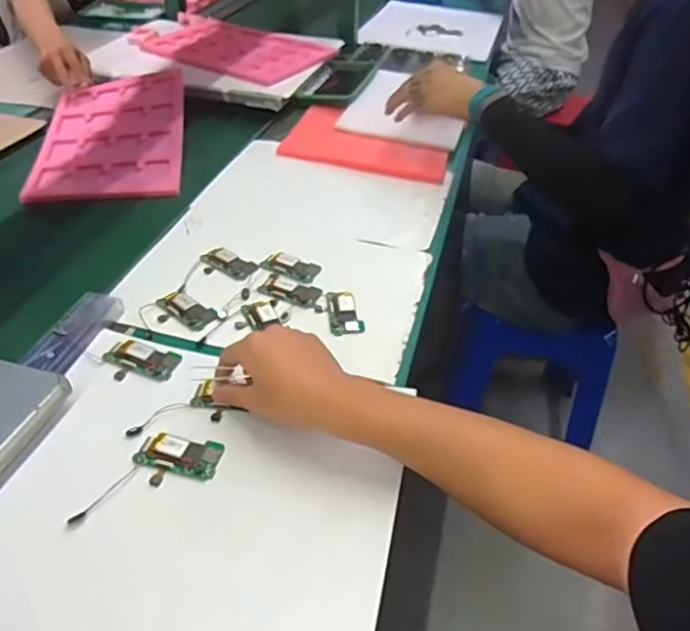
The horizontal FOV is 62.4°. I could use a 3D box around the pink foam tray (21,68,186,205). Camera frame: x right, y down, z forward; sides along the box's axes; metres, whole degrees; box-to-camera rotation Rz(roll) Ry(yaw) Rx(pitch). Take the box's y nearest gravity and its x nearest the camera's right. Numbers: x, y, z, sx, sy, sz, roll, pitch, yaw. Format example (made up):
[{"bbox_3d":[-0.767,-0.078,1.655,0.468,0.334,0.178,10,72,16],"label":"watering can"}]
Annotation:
[{"bbox_3d":[-0.396,-0.314,0.978,0.232,0.020,0.384,-6,48,-7],"label":"pink foam tray"}]

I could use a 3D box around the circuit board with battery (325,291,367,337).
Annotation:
[{"bbox_3d":[-0.002,-0.005,0.662,0.037,0.006,0.073,-6,43,-11],"label":"circuit board with battery"}]

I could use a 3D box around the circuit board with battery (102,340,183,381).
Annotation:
[{"bbox_3d":[-0.210,0.045,0.591,0.072,0.009,0.039,11,42,8],"label":"circuit board with battery"}]

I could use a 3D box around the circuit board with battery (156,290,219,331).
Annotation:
[{"bbox_3d":[-0.182,-0.009,0.656,0.075,0.004,0.037,29,48,25],"label":"circuit board with battery"}]

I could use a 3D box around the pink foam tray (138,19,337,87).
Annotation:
[{"bbox_3d":[-0.243,-0.573,1.225,0.413,0.023,0.241,25,46,25],"label":"pink foam tray"}]

